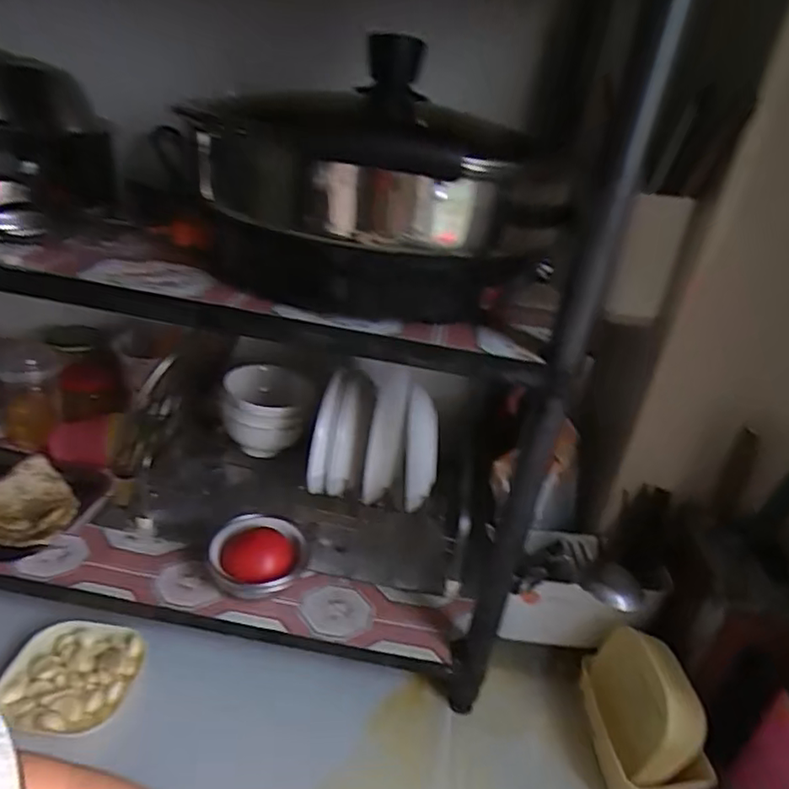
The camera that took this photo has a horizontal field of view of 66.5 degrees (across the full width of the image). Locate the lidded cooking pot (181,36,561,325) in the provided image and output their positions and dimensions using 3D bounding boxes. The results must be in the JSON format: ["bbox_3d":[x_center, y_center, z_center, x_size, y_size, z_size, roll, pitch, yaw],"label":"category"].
[{"bbox_3d":[-0.014,-0.179,0.527,0.267,0.203,0.244,5,29,-3],"label":"lidded cooking pot"}]

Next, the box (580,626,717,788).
[{"bbox_3d":[0.266,0.344,0.648,0.079,0.117,0.148,4,29,-5],"label":"box"}]

